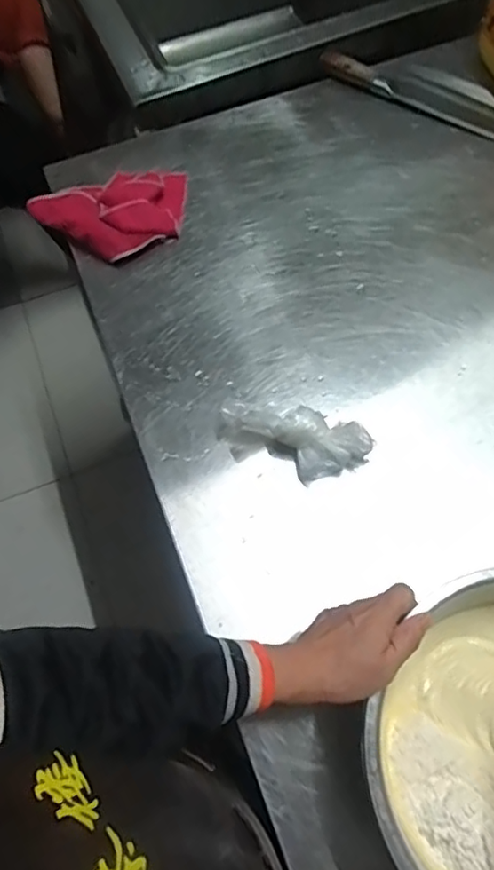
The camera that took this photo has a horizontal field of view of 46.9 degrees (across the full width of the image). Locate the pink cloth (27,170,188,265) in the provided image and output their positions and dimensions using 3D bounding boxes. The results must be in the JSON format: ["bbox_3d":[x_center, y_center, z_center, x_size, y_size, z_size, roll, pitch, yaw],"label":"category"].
[{"bbox_3d":[-0.177,-0.295,0.768,0.204,0.036,0.133,-19,67,-6],"label":"pink cloth"}]

